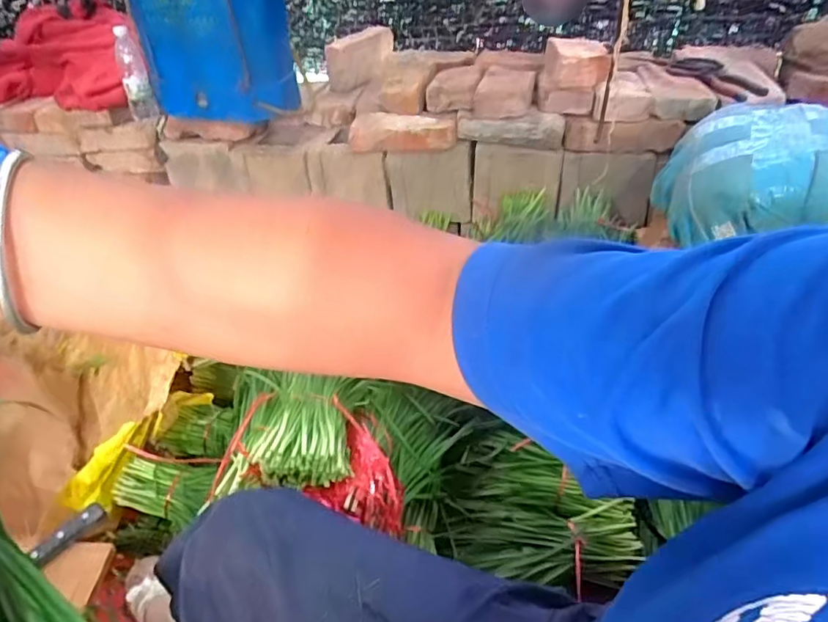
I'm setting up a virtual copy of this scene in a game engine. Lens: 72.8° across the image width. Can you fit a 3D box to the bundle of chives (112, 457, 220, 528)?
[{"bbox_3d":[-0.417,0.298,0.943,0.172,0.046,0.096,4,38,11],"label":"bundle of chives"}]

